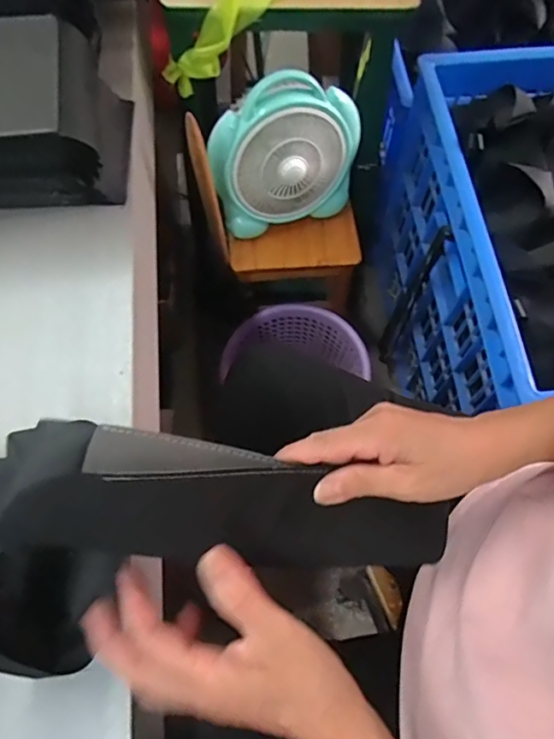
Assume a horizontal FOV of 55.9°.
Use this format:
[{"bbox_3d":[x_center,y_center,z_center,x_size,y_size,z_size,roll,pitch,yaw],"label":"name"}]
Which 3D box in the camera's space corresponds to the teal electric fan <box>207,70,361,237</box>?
[{"bbox_3d":[0.009,-0.347,0.837,0.238,0.212,0.109,-17,67,-8],"label":"teal electric fan"}]

